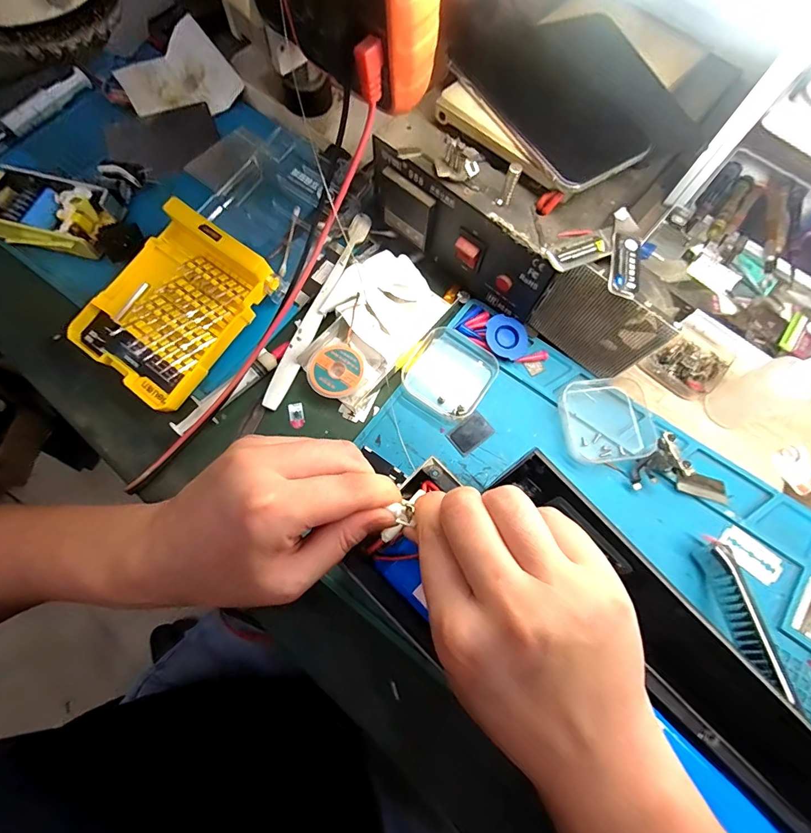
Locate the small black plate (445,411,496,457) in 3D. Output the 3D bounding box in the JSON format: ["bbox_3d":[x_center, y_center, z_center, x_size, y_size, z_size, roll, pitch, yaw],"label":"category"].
[{"bbox_3d":[0.050,0.013,0.300,0.032,0.004,0.022,-38,77,-12],"label":"small black plate"}]

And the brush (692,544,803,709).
[{"bbox_3d":[0.212,0.125,0.247,0.011,0.020,0.101,-3,56,-3],"label":"brush"}]

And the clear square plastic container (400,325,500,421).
[{"bbox_3d":[0.037,-0.036,0.311,0.063,0.014,0.065,35,75,9],"label":"clear square plastic container"}]

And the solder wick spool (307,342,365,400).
[{"bbox_3d":[-0.054,-0.036,0.306,0.043,0.006,0.043,0,72,-1],"label":"solder wick spool"}]

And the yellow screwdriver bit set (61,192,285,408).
[{"bbox_3d":[-0.179,-0.086,0.299,0.105,0.039,0.131,36,75,10],"label":"yellow screwdriver bit set"}]

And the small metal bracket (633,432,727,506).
[{"bbox_3d":[0.205,0.036,0.293,0.069,0.008,0.046,11,72,2],"label":"small metal bracket"}]

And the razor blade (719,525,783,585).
[{"bbox_3d":[0.246,0.099,0.281,0.042,0.004,0.023,37,75,10],"label":"razor blade"}]

